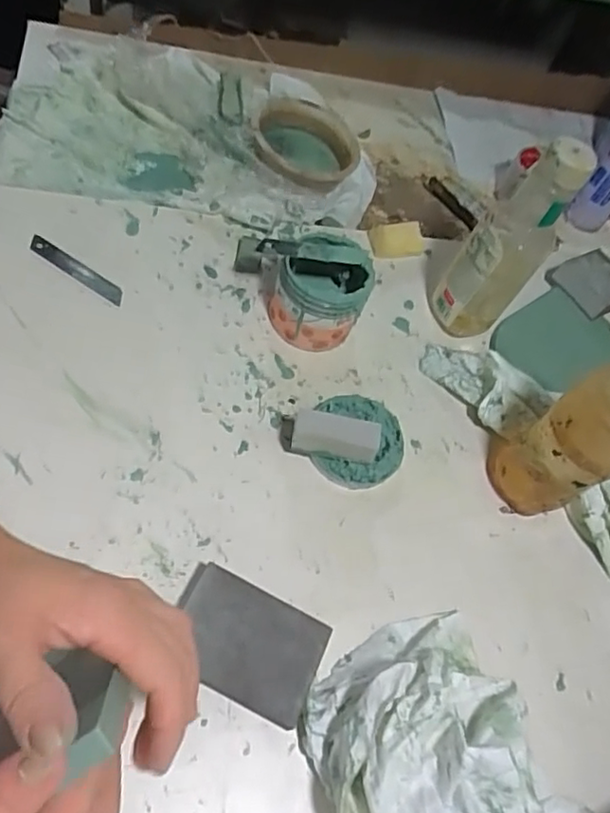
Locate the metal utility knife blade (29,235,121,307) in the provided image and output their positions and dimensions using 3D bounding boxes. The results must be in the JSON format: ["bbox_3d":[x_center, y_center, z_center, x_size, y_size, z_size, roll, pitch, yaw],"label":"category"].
[{"bbox_3d":[-0.202,-0.121,0.538,0.093,0.005,0.016,33,73,0],"label":"metal utility knife blade"}]

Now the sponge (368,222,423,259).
[{"bbox_3d":[0.096,-0.173,0.635,0.058,0.009,0.034,-11,103,-10],"label":"sponge"}]

